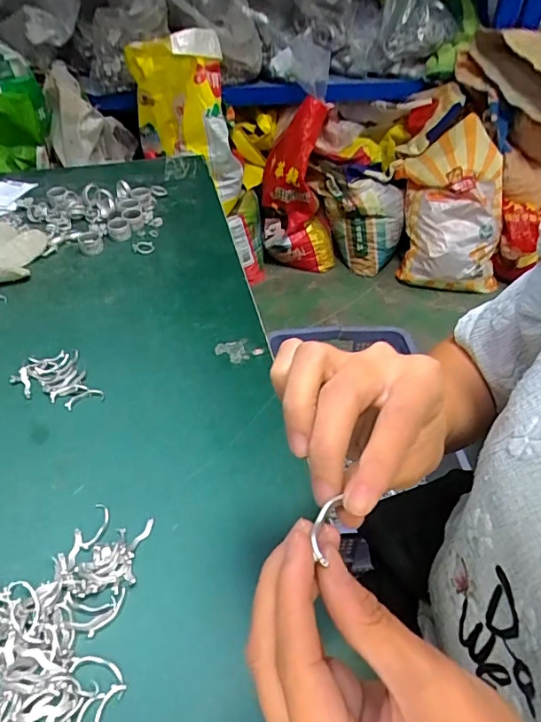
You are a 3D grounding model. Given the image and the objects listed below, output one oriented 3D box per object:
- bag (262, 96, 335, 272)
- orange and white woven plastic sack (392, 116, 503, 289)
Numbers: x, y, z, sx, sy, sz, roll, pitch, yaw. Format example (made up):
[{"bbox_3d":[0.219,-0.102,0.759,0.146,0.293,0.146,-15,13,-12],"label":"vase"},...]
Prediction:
[{"bbox_3d":[0.110,-0.573,1.780,0.271,0.562,0.127,1,43,-3],"label":"bag"},{"bbox_3d":[0.628,-0.534,1.772,0.337,0.566,0.125,-3,9,12],"label":"orange and white woven plastic sack"}]

